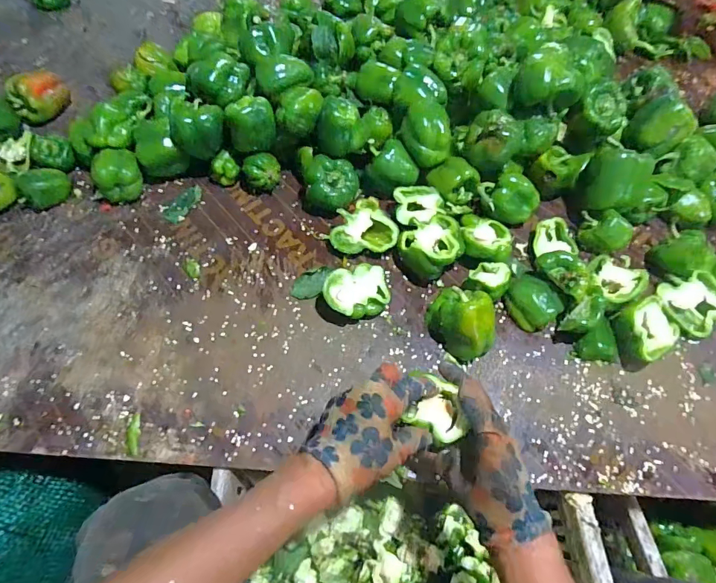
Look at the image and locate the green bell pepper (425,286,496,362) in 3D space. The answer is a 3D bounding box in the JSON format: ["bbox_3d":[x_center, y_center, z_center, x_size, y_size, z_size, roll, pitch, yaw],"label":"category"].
[{"bbox_3d":[0.124,0.036,0.507,0.082,0.059,0.075,1,61,-2],"label":"green bell pepper"}]

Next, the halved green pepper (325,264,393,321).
[{"bbox_3d":[-0.002,0.005,0.528,0.076,0.050,0.057,-14,63,-10],"label":"halved green pepper"}]

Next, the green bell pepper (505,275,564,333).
[{"bbox_3d":[0.216,0.015,0.526,0.046,0.037,0.065,-38,69,-20],"label":"green bell pepper"}]

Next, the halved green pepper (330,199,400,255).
[{"bbox_3d":[0.010,-0.086,0.573,0.087,0.051,0.066,6,61,1],"label":"halved green pepper"}]

